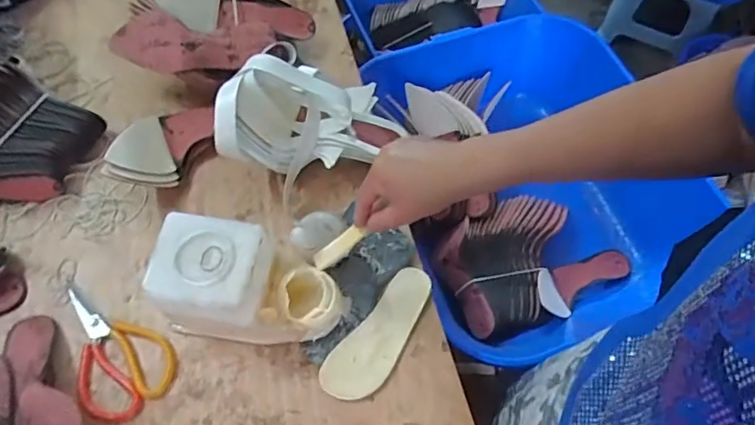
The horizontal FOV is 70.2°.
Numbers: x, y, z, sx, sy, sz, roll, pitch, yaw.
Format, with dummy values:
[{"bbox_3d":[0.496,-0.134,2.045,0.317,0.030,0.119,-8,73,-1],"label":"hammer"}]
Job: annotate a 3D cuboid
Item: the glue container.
[{"bbox_3d":[-0.143,0.079,0.624,0.198,0.119,0.113,6,63,3],"label":"glue container"}]

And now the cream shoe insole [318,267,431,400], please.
[{"bbox_3d":[0.007,0.146,0.650,0.064,0.013,0.182,35,68,17],"label":"cream shoe insole"}]

